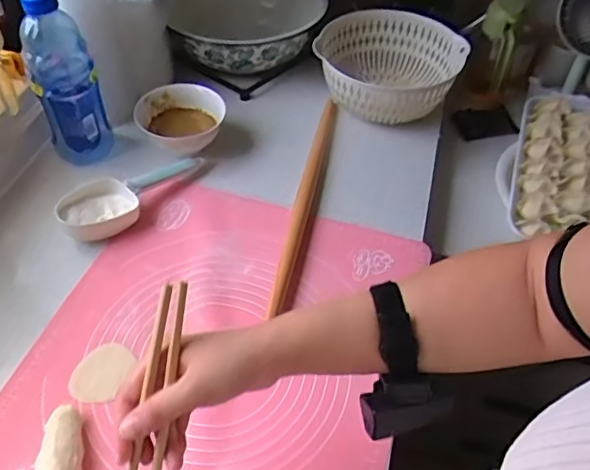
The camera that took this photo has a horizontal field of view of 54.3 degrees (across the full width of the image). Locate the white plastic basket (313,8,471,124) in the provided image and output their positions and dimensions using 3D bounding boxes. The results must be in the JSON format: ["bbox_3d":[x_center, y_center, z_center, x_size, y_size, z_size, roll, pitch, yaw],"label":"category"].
[{"bbox_3d":[0.148,-0.265,0.939,0.228,0.106,0.236,1,48,-1],"label":"white plastic basket"}]

